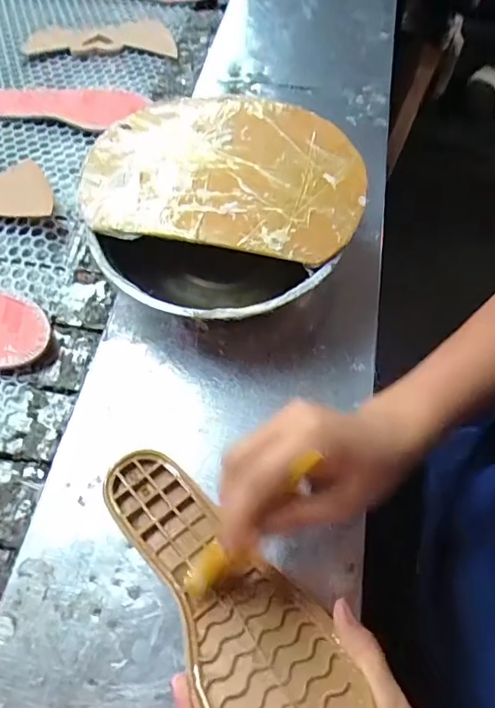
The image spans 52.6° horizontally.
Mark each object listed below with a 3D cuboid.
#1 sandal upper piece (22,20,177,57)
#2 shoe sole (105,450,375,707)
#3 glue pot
[{"bbox_3d":[-0.200,-0.451,0.709,0.208,0.007,0.096,5,56,7],"label":"sandal upper piece"},{"bbox_3d":[-0.016,0.145,0.306,0.076,0.037,0.226,-35,50,-16],"label":"shoe sole"},{"bbox_3d":[-0.025,-0.122,0.455,0.229,0.085,0.239,0,61,0],"label":"glue pot"}]

